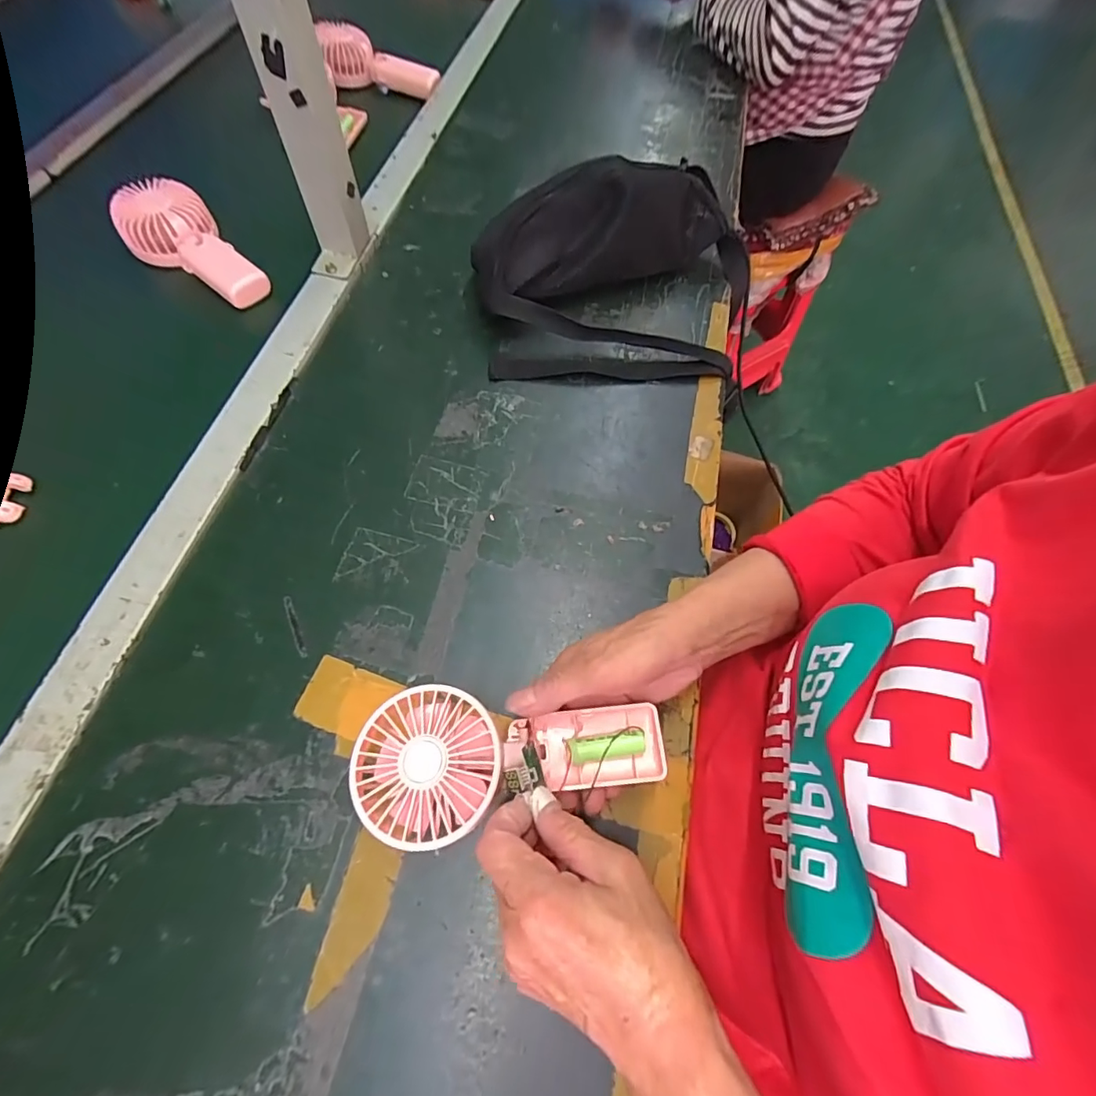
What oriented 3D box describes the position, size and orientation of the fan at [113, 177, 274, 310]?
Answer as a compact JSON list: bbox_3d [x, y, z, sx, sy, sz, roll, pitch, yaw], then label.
[{"bbox_3d":[-0.365,-0.306,0.500,0.084,0.049,0.162,-39,72,-19],"label":"fan"}]

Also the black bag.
[{"bbox_3d":[0.079,-0.272,0.489,0.295,0.094,0.209,-9,65,-7],"label":"black bag"}]

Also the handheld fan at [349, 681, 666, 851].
[{"bbox_3d":[-0.021,0.125,0.300,0.182,0.033,0.082,0,64,-10],"label":"handheld fan"}]

